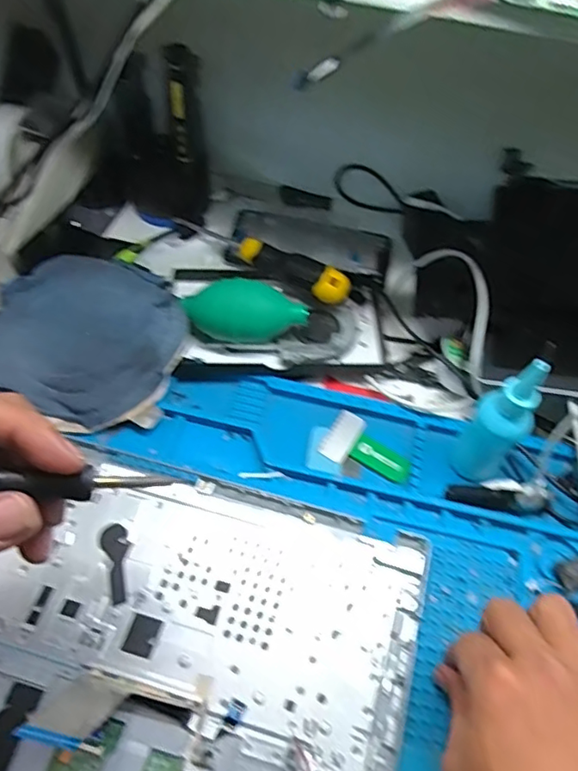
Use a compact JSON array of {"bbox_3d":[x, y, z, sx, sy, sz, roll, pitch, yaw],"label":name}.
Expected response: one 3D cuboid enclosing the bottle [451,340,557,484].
[{"bbox_3d":[0.141,0.021,0.372,0.036,0.127,0.034,2,55,-3],"label":"bottle"}]

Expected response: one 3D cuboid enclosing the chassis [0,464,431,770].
[{"bbox_3d":[-0.104,0.160,0.340,0.341,0.008,0.229,15,59,7],"label":"chassis"}]

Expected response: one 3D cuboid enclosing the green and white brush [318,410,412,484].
[{"bbox_3d":[0.060,0.050,0.433,0.066,0.010,0.044,27,61,14],"label":"green and white brush"}]

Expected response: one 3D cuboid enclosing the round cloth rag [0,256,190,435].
[{"bbox_3d":[-0.163,-0.038,0.457,0.159,0.032,0.149,18,60,9],"label":"round cloth rag"}]

